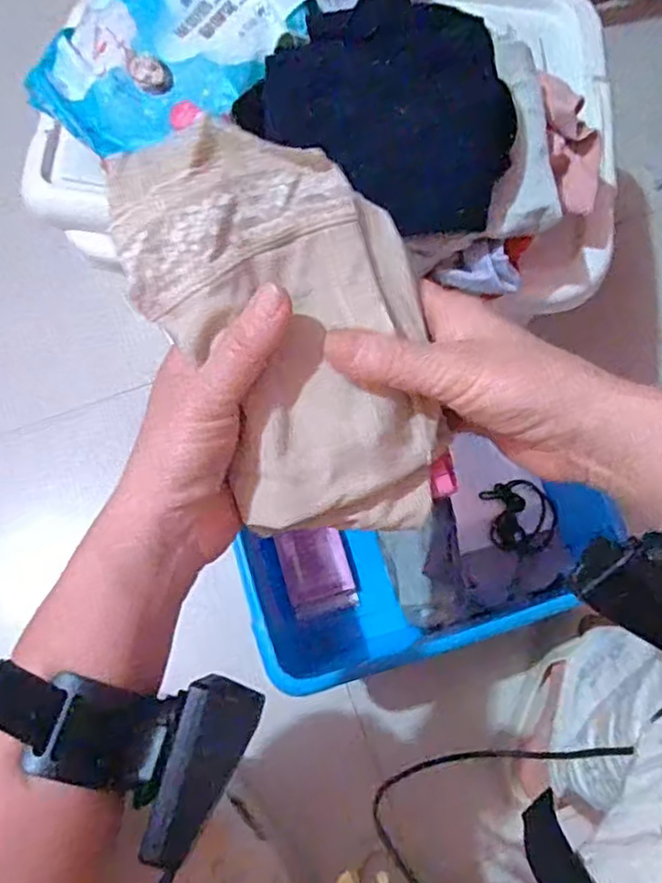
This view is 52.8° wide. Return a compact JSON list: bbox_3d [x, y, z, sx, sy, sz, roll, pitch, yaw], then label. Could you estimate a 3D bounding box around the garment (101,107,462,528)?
[{"bbox_3d":[-0.016,-0.045,0.302,0.126,0.026,0.189,-14,98,-16],"label":"garment"}]

